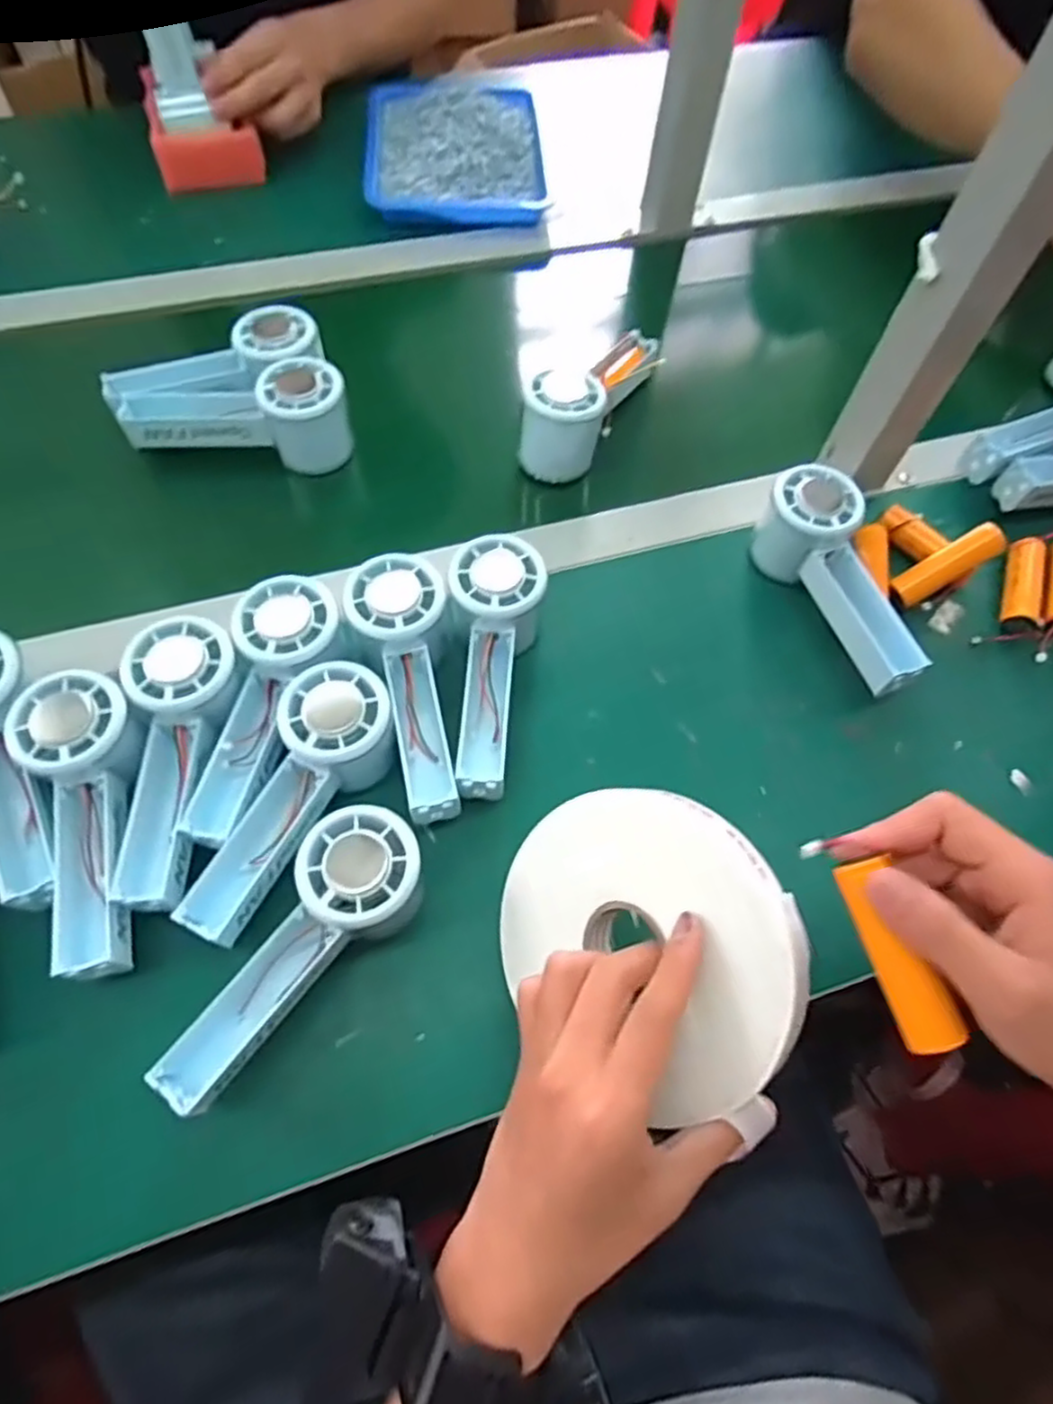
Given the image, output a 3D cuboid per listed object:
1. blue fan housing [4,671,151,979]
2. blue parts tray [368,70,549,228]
[{"bbox_3d":[-0.223,0.058,0.359,0.053,0.030,0.150,-11,80,-9],"label":"blue fan housing"},{"bbox_3d":[-0.071,-0.543,0.697,0.166,0.025,0.230,-3,63,-5],"label":"blue parts tray"}]

